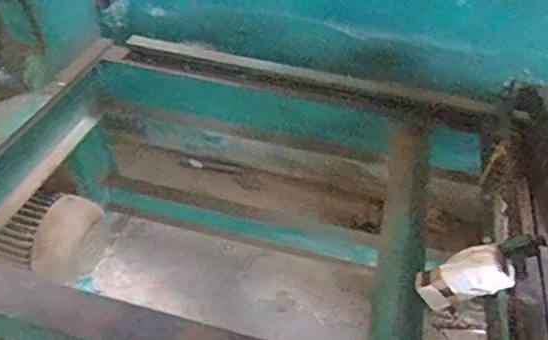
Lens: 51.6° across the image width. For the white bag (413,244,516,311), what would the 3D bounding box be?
[{"bbox_3d":[0.285,0.164,0.862,0.142,0.063,0.057,-30,30,28],"label":"white bag"}]

